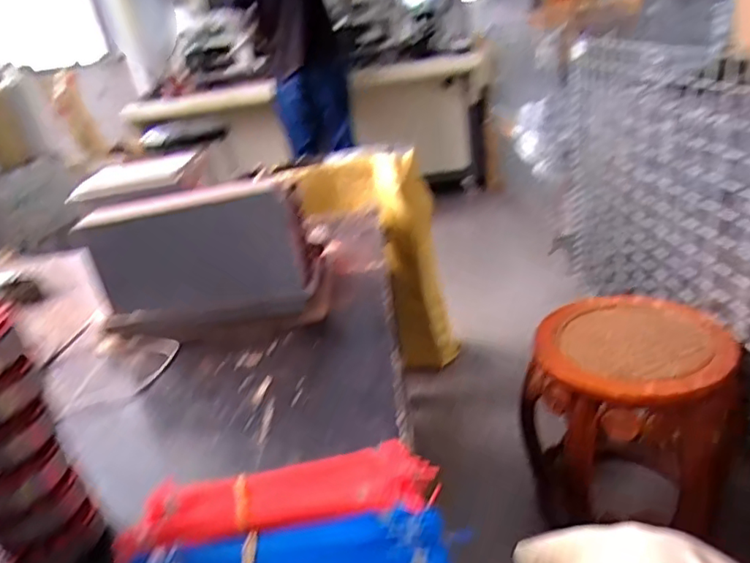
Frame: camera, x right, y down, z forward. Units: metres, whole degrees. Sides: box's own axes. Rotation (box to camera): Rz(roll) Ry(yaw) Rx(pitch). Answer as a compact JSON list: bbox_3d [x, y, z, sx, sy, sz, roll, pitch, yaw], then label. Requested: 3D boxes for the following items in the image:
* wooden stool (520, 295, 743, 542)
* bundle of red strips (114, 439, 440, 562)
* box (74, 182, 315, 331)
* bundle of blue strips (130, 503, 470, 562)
[{"bbox_3d":[0.466,0.264,1.054,0.297,0.399,0.299,4,27,26],"label":"wooden stool"},{"bbox_3d":[-0.085,0.198,0.516,0.268,0.034,0.077,-9,24,-1],"label":"bundle of red strips"},{"bbox_3d":[-0.251,-0.029,0.825,0.298,0.213,0.105,-7,24,4],"label":"box"},{"bbox_3d":[-0.067,0.226,0.449,0.256,0.035,0.071,-8,24,1],"label":"bundle of blue strips"}]

